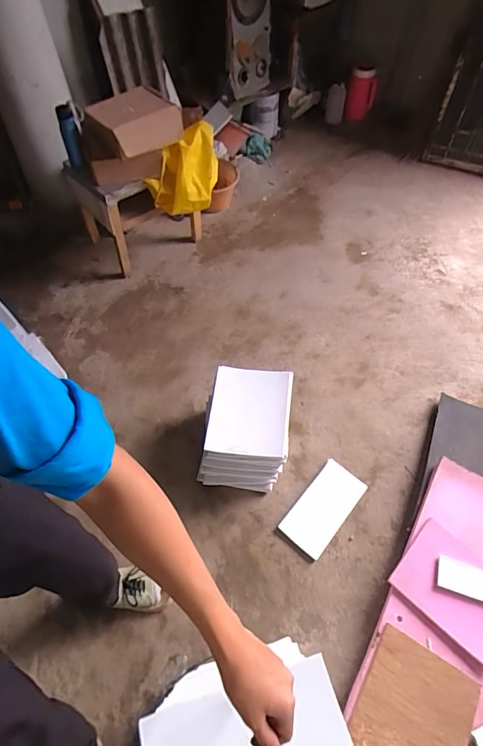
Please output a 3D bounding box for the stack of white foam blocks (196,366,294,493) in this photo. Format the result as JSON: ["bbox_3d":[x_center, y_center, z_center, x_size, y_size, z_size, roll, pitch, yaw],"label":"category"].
[{"bbox_3d":[0.012,0.168,1.202,0.242,0.199,0.311,7,55,5],"label":"stack of white foam blocks"}]

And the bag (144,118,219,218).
[{"bbox_3d":[-0.220,-0.755,1.504,0.260,0.231,0.190,-4,55,-3],"label":"bag"}]

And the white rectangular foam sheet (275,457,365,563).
[{"bbox_3d":[0.240,0.391,1.170,0.138,0.019,0.269,36,61,21],"label":"white rectangular foam sheet"}]

